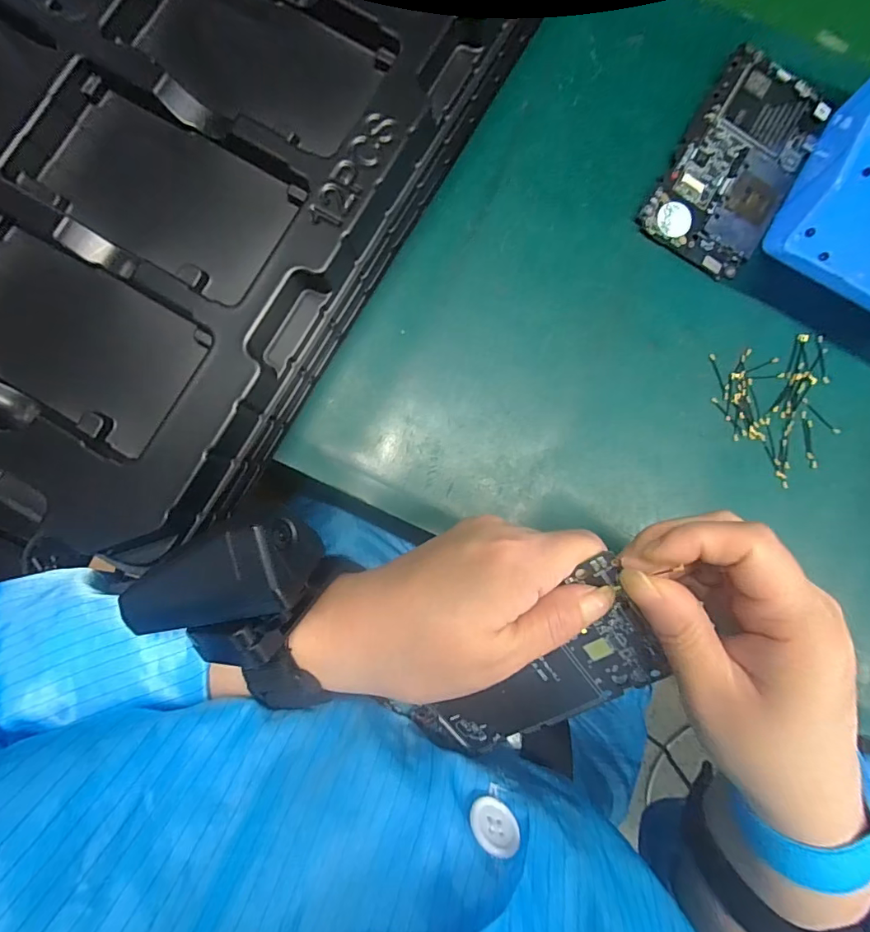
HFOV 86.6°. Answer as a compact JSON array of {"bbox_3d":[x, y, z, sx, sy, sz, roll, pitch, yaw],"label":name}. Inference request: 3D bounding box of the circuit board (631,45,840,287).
[{"bbox_3d":[0.175,-0.175,0.267,0.067,0.006,0.124,31,87,-1],"label":"circuit board"}]

